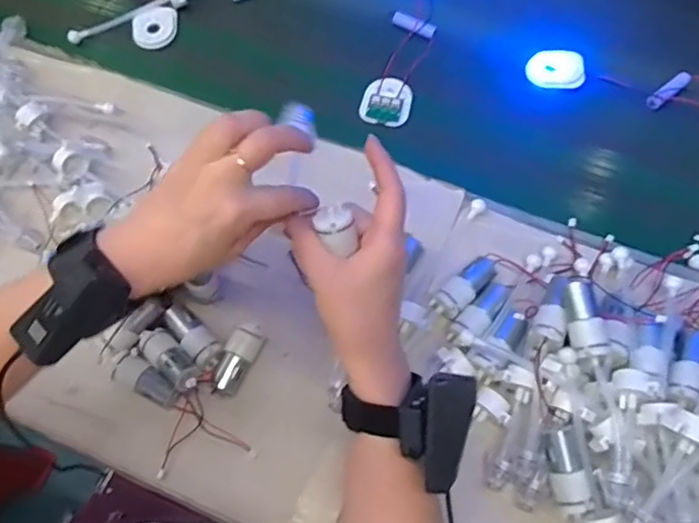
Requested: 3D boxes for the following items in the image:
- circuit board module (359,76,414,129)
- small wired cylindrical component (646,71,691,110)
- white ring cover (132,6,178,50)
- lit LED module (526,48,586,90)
[{"bbox_3d":[0.040,-0.166,0.612,0.050,0.017,0.052,10,69,6],"label":"circuit board module"},{"bbox_3d":[0.329,-0.176,0.602,0.053,0.012,0.016,-38,72,-12],"label":"small wired cylindrical component"},{"bbox_3d":[-0.221,-0.267,0.666,0.049,0.009,0.052,-10,69,-2],"label":"white ring cover"},{"bbox_3d":[0.219,-0.204,0.618,0.058,0.012,0.052,14,70,7],"label":"lit LED module"}]

